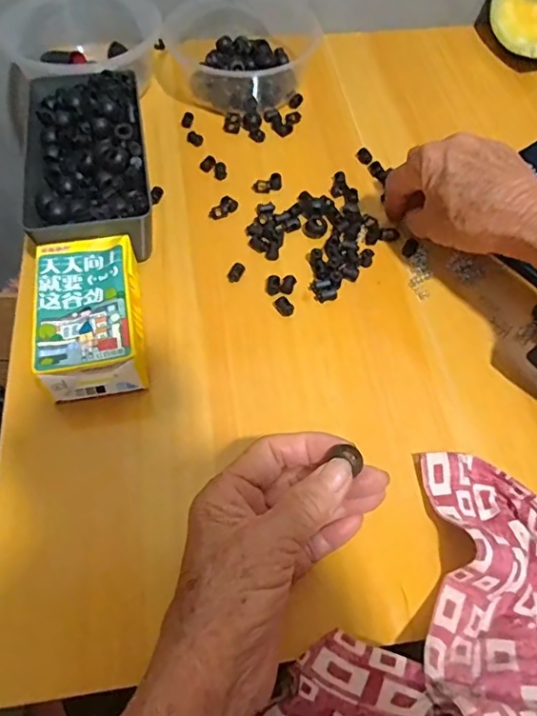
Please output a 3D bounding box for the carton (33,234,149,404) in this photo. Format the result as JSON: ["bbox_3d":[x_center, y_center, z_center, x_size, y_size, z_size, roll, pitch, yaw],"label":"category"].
[{"bbox_3d":[-0.120,-0.028,0.368,0.063,0.043,0.104,-8,57,-8],"label":"carton"}]

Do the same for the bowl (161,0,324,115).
[{"bbox_3d":[-0.028,-0.310,0.546,0.160,0.049,0.156,0,56,-3],"label":"bowl"}]

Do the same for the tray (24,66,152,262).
[{"bbox_3d":[-0.144,-0.154,0.433,0.091,0.058,0.182,-8,57,-8],"label":"tray"}]

